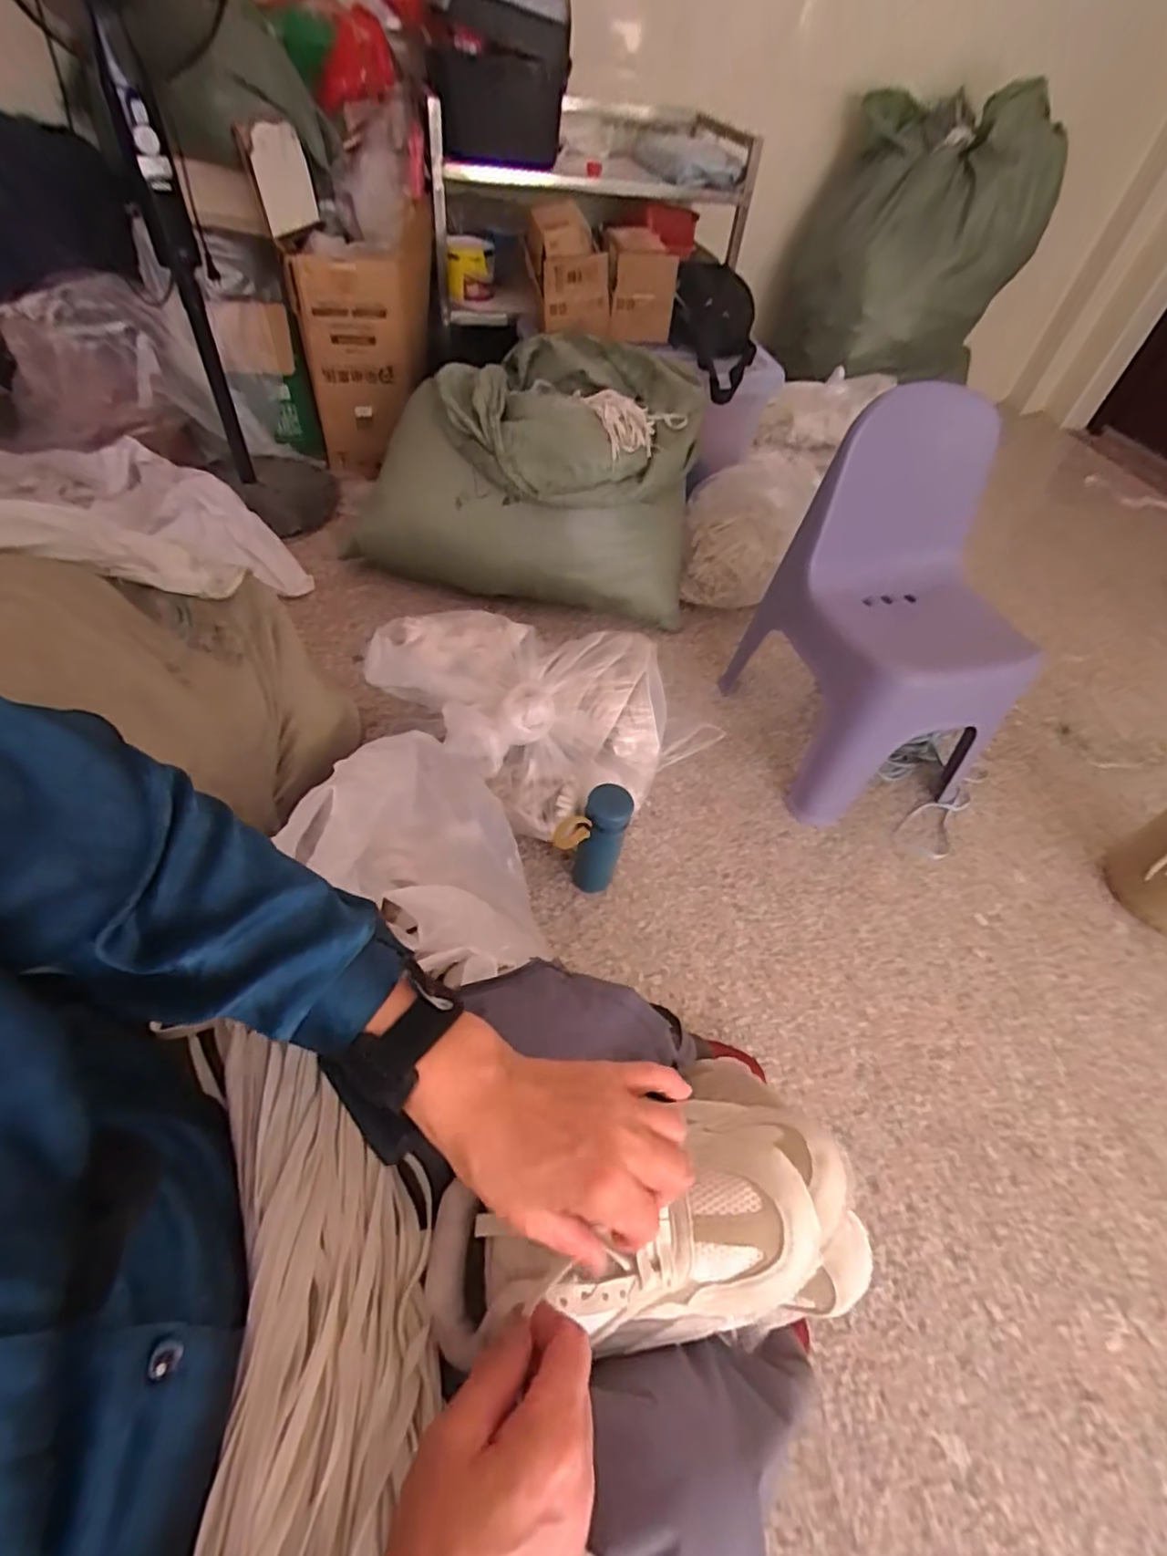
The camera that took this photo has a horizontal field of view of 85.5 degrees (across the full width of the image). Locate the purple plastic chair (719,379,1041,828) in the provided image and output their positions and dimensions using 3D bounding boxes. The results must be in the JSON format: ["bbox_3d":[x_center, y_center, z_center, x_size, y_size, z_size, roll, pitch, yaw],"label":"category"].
[{"bbox_3d":[0.514,-0.248,1.052,0.319,0.571,0.368,-11,54,-16],"label":"purple plastic chair"}]

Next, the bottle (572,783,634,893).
[{"bbox_3d":[0.025,0.102,0.951,0.072,0.209,0.077,7,52,0],"label":"bottle"}]

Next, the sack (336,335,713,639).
[{"bbox_3d":[-0.116,-0.640,1.344,0.730,0.397,0.347,16,51,5],"label":"sack"}]

